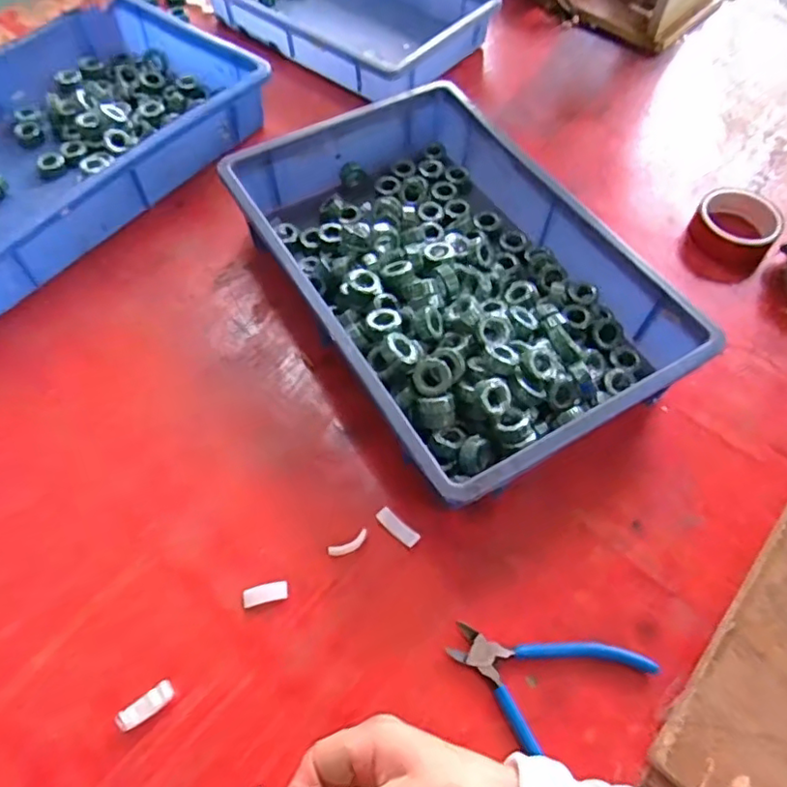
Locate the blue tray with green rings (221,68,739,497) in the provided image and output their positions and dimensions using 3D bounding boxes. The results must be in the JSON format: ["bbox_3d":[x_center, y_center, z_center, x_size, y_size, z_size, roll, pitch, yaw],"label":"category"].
[{"bbox_3d":[0.050,-0.119,0.599,0.286,0.083,0.433,-28,64,-17],"label":"blue tray with green rings"}]

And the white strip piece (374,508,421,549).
[{"bbox_3d":[0.003,0.111,0.501,0.039,0.005,0.014,37,65,19],"label":"white strip piece"}]

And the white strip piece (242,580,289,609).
[{"bbox_3d":[-0.101,0.157,0.473,0.034,0.004,0.015,-11,60,-8],"label":"white strip piece"}]

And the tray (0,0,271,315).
[{"bbox_3d":[-0.393,-0.298,0.705,0.294,0.074,0.433,33,64,17],"label":"tray"}]

